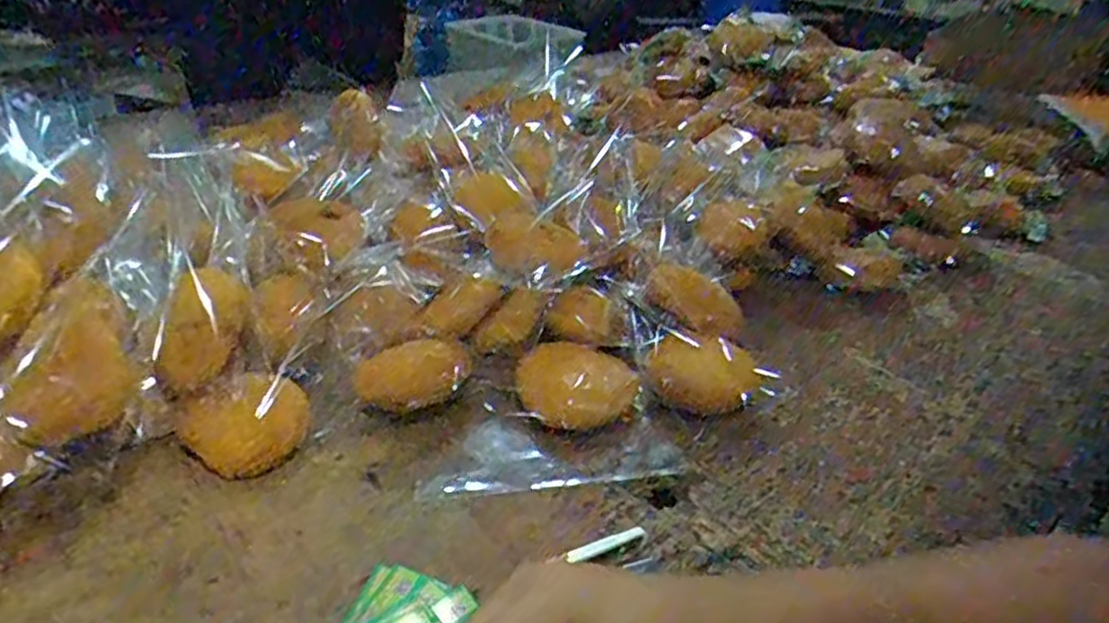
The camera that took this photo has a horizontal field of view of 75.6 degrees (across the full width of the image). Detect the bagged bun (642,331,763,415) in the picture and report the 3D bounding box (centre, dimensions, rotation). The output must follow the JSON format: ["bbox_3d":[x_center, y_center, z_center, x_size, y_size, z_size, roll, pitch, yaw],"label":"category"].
[{"bbox_3d":[0.113,0.048,0.540,0.085,0.044,0.041,8,34,6],"label":"bagged bun"}]

